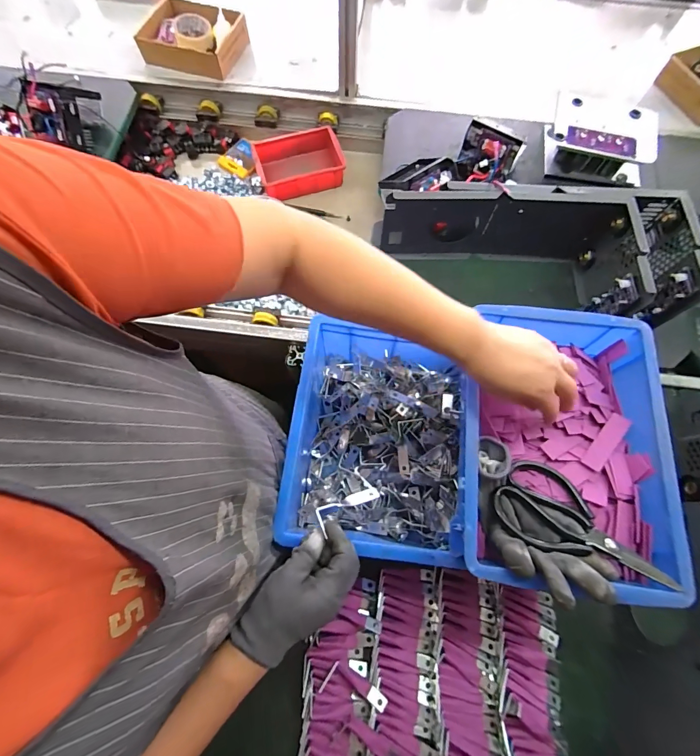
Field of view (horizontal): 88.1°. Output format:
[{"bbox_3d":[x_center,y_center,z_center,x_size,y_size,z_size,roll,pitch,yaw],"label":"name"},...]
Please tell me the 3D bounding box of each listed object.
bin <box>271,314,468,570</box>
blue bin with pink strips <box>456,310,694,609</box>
[{"bbox_3d":[0.046,0.087,0.524,0.243,0.120,0.291,9,71,2],"label":"bin"},{"bbox_3d":[0.230,0.064,0.391,0.216,0.071,0.293,5,71,1],"label":"blue bin with pink strips"}]

